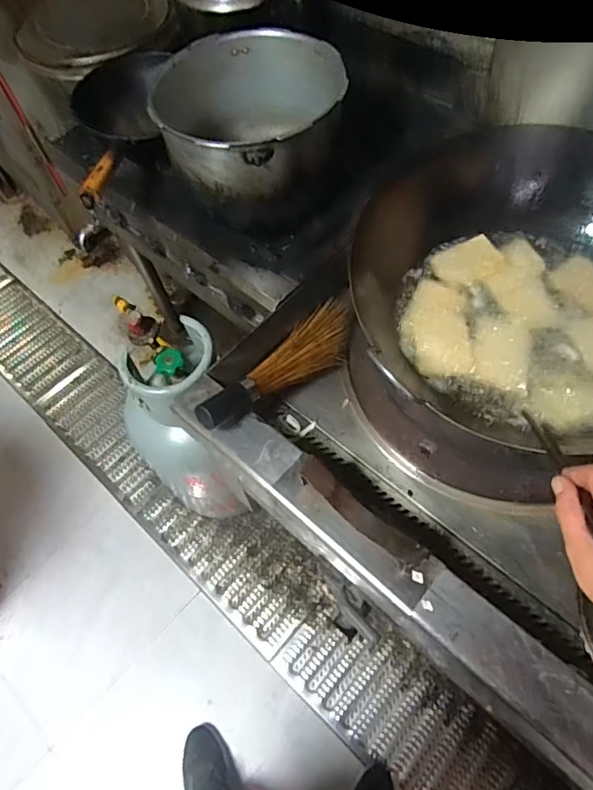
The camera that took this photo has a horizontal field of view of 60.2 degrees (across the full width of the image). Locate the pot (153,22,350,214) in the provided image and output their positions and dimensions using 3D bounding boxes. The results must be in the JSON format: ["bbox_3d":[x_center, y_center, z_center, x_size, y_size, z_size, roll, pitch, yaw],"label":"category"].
[{"bbox_3d":[-0.080,-0.497,0.946,0.320,0.176,0.312,-2,60,3],"label":"pot"}]

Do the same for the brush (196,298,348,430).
[{"bbox_3d":[-0.029,-0.049,0.809,0.296,0.069,0.089,-37,64,-16],"label":"brush"}]

